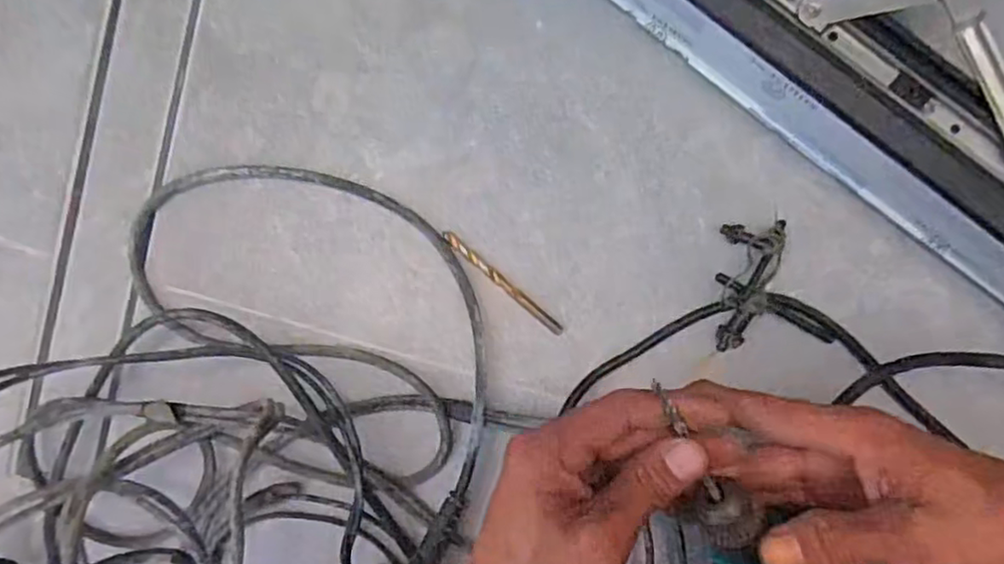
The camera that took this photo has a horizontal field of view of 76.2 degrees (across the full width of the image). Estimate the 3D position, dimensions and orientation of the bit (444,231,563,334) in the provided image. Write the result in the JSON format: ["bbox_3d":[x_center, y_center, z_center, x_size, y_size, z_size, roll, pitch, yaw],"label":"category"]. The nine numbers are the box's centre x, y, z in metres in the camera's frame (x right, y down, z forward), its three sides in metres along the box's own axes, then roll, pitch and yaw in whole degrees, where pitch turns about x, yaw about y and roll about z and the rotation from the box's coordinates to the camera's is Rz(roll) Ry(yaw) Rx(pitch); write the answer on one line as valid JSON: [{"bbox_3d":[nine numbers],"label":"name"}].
[{"bbox_3d":[0.000,0.001,0.400,0.094,0.004,0.008,41,97,5],"label":"bit"}]

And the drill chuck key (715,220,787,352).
[{"bbox_3d":[0.137,-0.001,0.375,0.032,0.018,0.080,20,95,7],"label":"drill chuck key"}]

